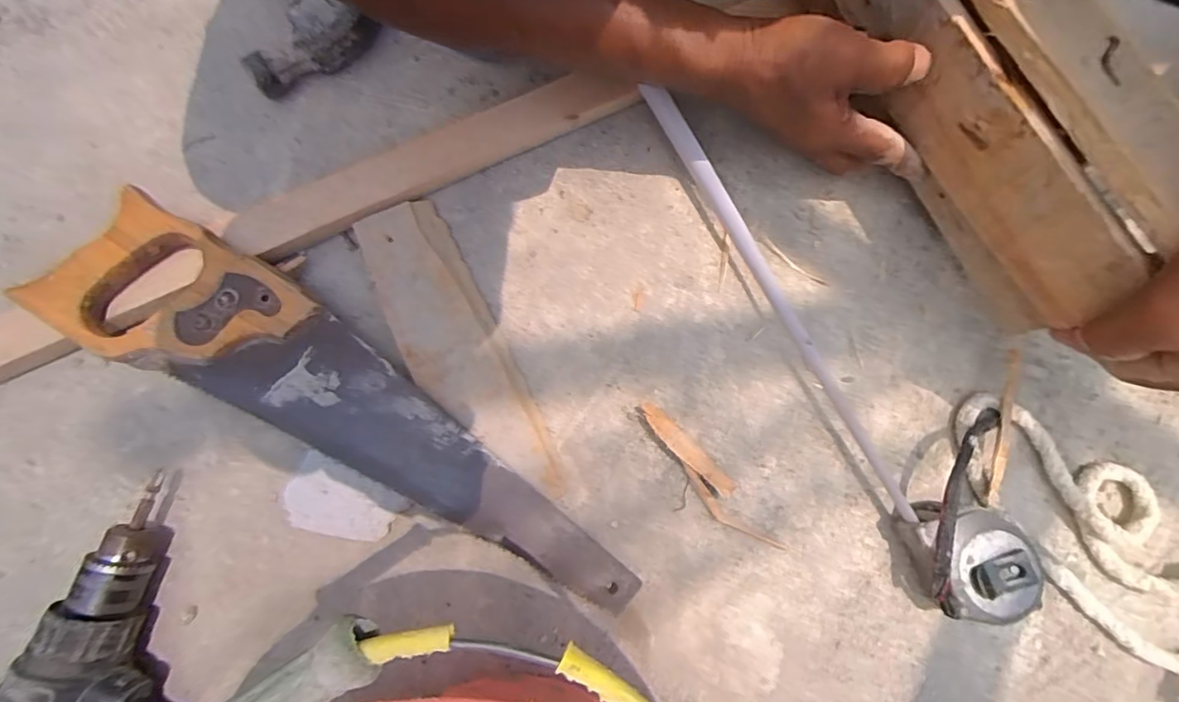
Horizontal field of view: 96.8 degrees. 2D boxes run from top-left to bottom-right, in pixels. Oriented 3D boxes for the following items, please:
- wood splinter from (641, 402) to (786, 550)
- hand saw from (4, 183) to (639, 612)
[{"bbox_3d":[0.075,0.081,0.329,0.021,0.016,0.118,-36,81,-8],"label":"wood splinter"},{"bbox_3d":[-0.145,0.032,0.325,0.401,0.038,0.094,28,79,5],"label":"hand saw"}]

